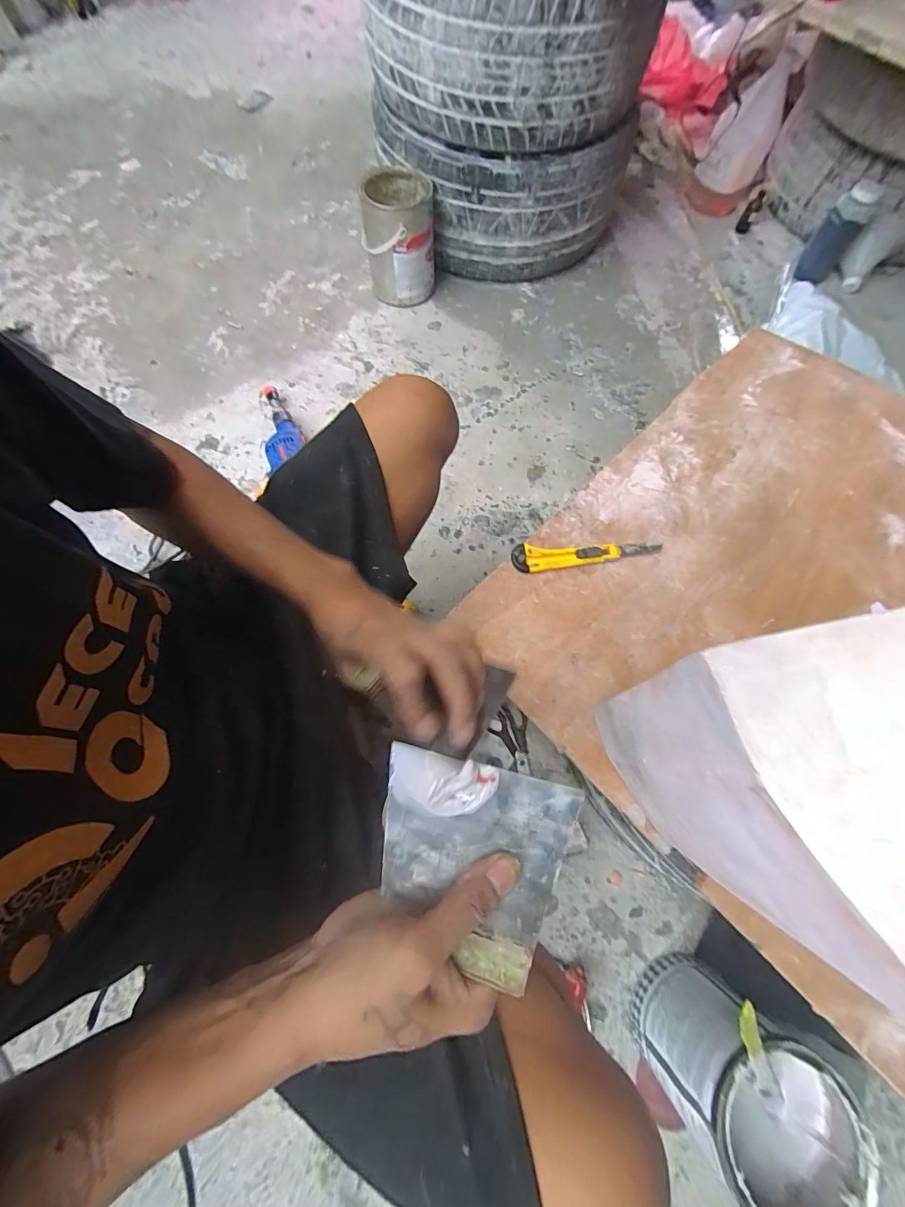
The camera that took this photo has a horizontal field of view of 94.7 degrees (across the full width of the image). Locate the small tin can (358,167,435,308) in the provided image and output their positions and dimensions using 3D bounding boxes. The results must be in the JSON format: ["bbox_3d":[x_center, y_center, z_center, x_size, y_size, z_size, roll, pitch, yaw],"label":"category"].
[{"bbox_3d":[-0.129,-0.884,1.021,0.162,0.209,0.170,-2,70,-3],"label":"small tin can"}]

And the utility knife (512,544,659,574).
[{"bbox_3d":[0.181,-0.067,0.557,0.203,0.013,0.034,-6,71,-4],"label":"utility knife"}]

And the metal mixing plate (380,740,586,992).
[{"bbox_3d":[0.008,0.141,0.233,0.107,0.010,0.095,12,68,9],"label":"metal mixing plate"}]

